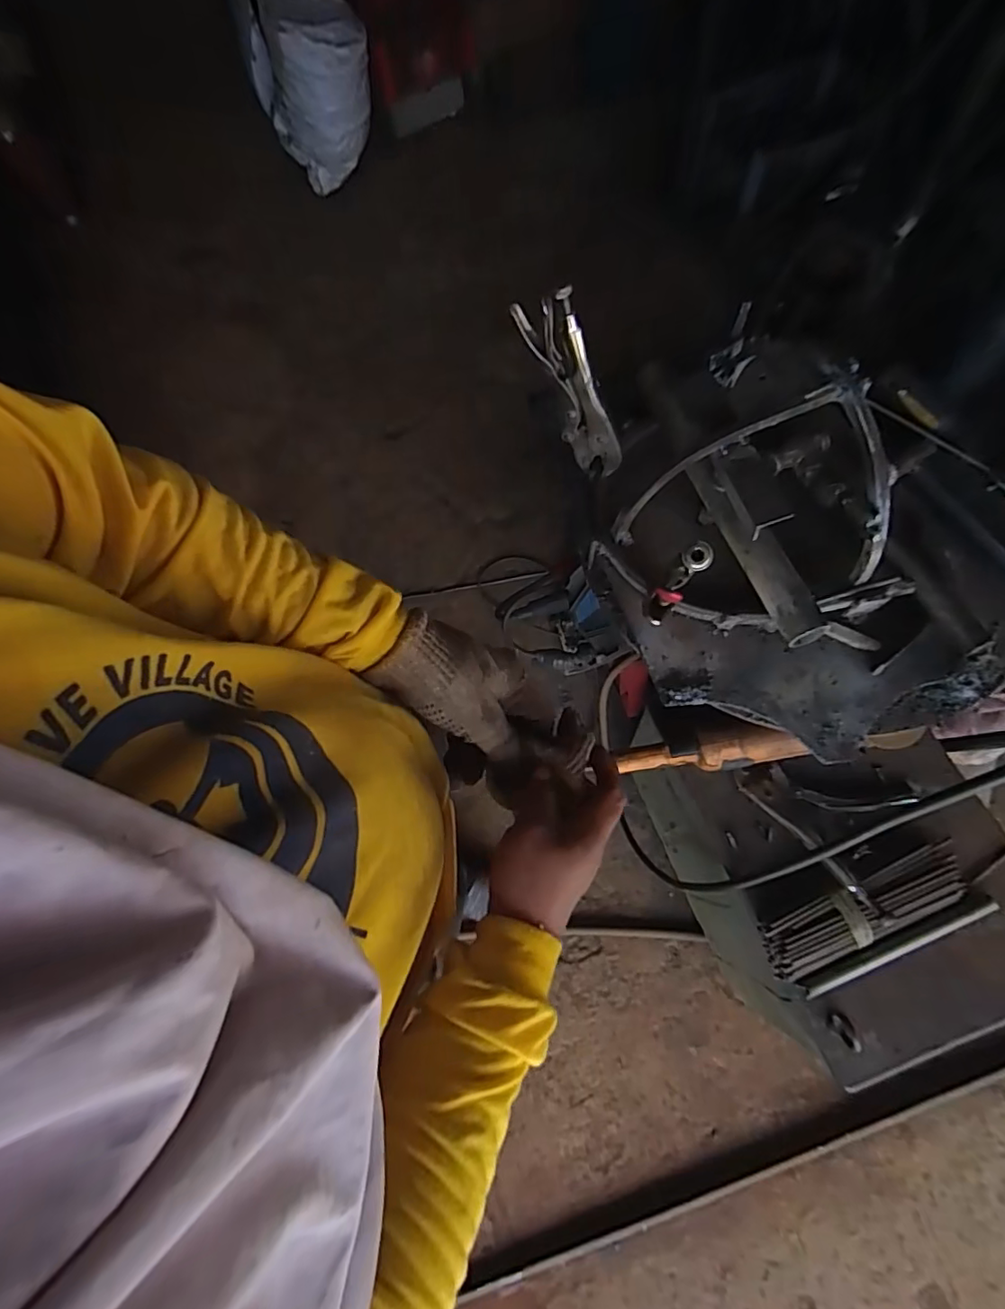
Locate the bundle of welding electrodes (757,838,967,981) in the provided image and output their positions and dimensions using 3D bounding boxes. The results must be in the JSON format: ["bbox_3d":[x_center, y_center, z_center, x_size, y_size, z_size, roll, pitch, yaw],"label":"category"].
[{"bbox_3d":[0.419,0.294,0.650,0.245,0.023,0.063,-23,71,-3],"label":"bundle of welding electrodes"}]

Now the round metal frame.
[{"bbox_3d":[0.201,-0.085,0.441,0.201,0.113,0.165,-26,71,-3],"label":"round metal frame"}]

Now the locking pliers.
[{"bbox_3d":[0.056,-0.204,0.450,0.046,0.168,0.017,24,77,33],"label":"locking pliers"}]

